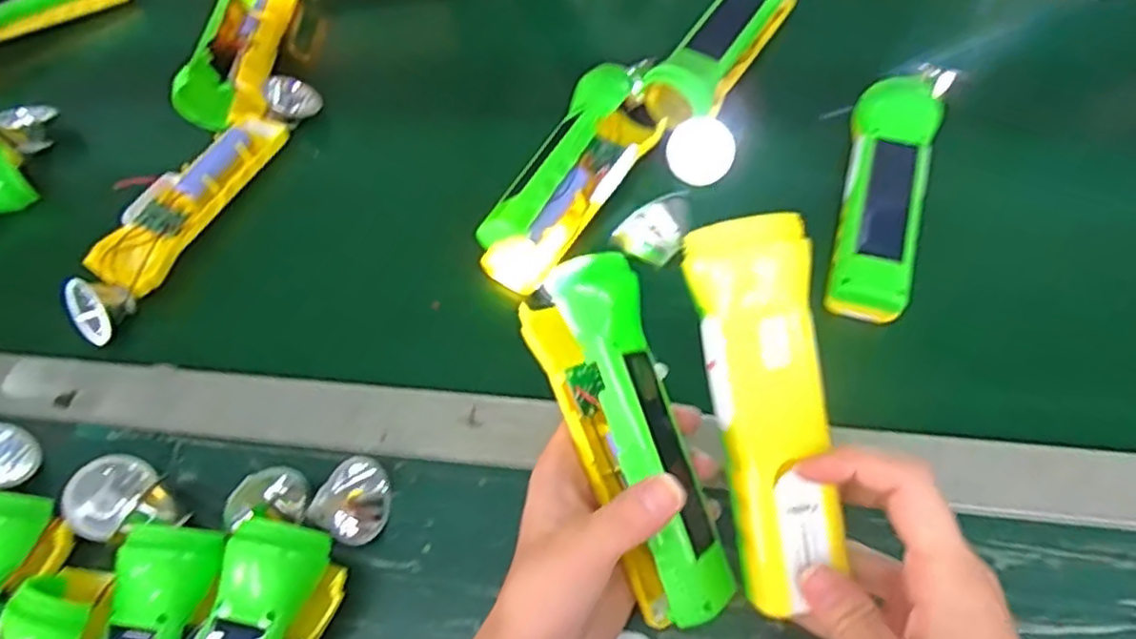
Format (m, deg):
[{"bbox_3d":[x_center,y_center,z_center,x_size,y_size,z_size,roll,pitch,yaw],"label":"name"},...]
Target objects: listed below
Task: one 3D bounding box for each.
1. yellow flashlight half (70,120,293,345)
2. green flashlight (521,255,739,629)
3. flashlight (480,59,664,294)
[{"bbox_3d":[-0.276,-0.077,0.482,0.037,0.028,0.200,19,65,15],"label":"yellow flashlight half"},{"bbox_3d":[0.029,0.053,0.313,0.049,0.056,0.158,-20,82,-7],"label":"green flashlight"},{"bbox_3d":[0.008,-0.098,0.469,0.068,0.051,0.178,23,66,17],"label":"flashlight"}]

